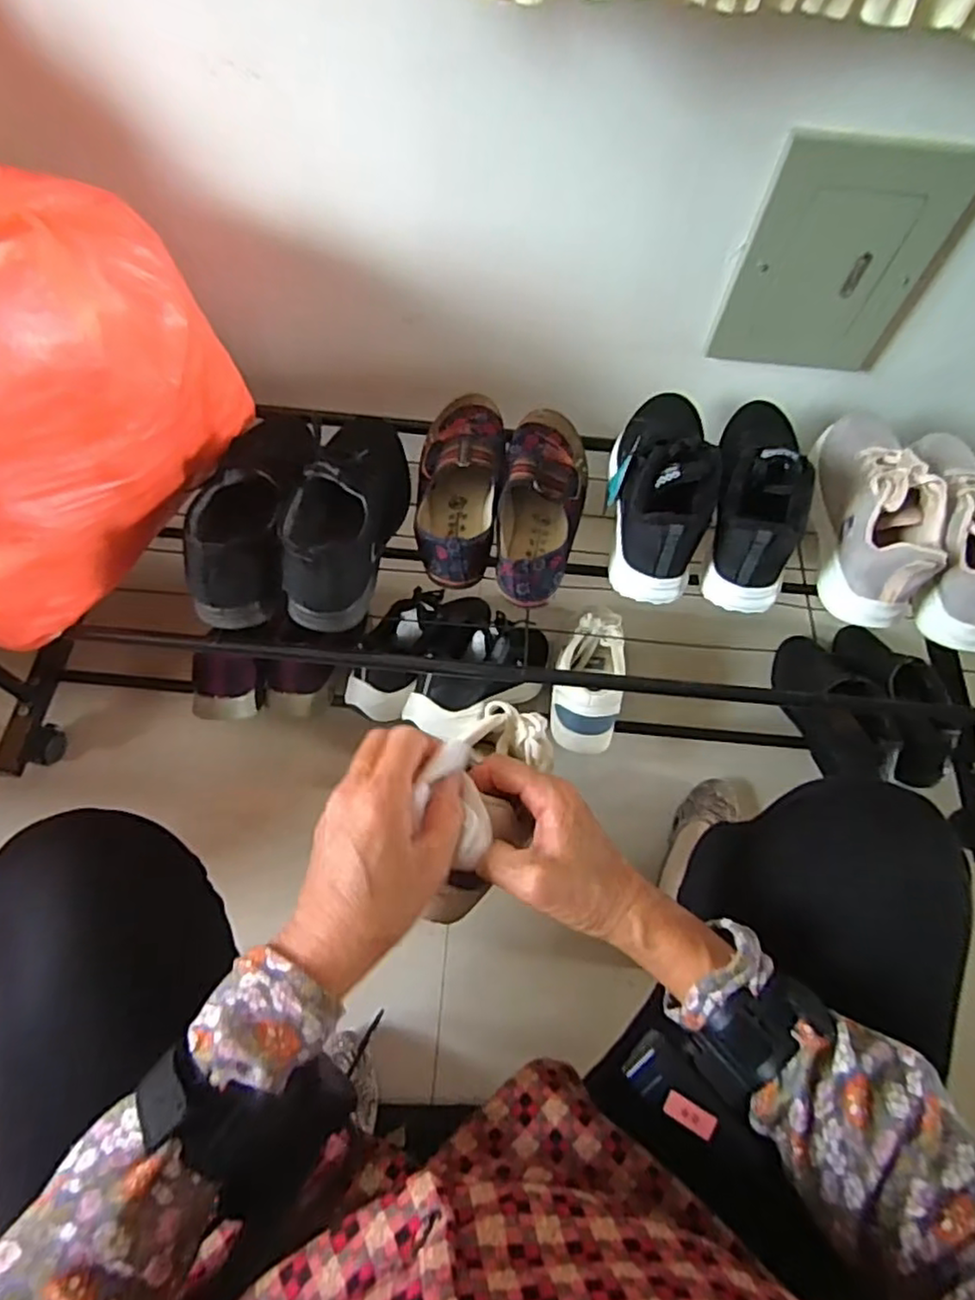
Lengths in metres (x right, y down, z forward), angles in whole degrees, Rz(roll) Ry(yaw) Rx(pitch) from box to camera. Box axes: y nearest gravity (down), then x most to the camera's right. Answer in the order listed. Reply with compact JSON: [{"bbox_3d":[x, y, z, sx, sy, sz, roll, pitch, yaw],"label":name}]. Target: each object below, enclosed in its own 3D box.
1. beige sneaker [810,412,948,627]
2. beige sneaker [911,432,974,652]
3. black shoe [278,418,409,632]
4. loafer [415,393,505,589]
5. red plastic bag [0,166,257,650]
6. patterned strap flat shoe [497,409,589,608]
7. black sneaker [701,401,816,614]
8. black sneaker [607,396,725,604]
[{"bbox_3d":[0.394,-0.149,0.681,0.095,0.087,0.245,11,66,2],"label":"beige sneaker"},{"bbox_3d":[0.483,-0.124,0.672,0.089,0.086,0.235,16,66,4],"label":"beige sneaker"},{"bbox_3d":[-0.139,-0.145,0.656,0.086,0.100,0.246,12,66,2],"label":"black shoe"},{"bbox_3d":[-0.029,-0.172,0.689,0.083,0.065,0.221,5,65,-1],"label":"loafer"},{"bbox_3d":[-0.395,-0.226,0.557,0.260,0.246,0.337,42,70,15],"label":"red plastic bag"},{"bbox_3d":[0.056,-0.156,0.686,0.083,0.053,0.240,9,65,1],"label":"patterned strap flat shoe"},{"bbox_3d":[0.266,-0.162,0.665,0.100,0.107,0.222,15,66,4],"label":"black sneaker"},{"bbox_3d":[0.179,-0.178,0.673,0.098,0.105,0.237,13,66,3],"label":"black sneaker"}]

